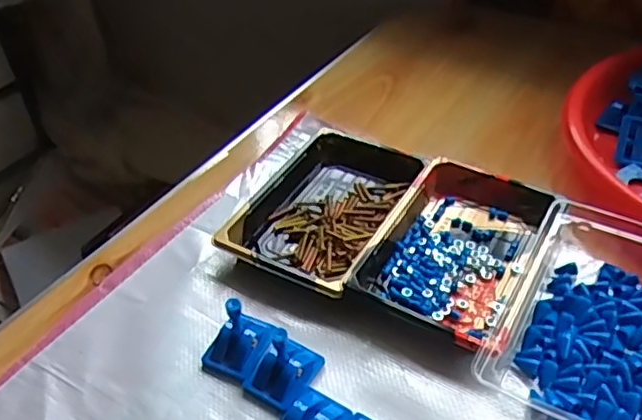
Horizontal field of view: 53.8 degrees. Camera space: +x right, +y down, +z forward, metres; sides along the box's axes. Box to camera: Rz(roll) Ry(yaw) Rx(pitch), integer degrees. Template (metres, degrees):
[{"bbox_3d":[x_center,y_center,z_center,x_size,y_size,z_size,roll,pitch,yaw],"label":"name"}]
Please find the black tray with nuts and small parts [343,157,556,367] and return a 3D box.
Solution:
[{"bbox_3d":[0.097,0.024,0.451,0.102,0.030,0.163,17,45,23],"label":"black tray with nuts and small parts"}]

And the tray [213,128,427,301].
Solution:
[{"bbox_3d":[0.008,-0.004,0.496,0.107,0.022,0.168,19,46,25],"label":"tray"}]

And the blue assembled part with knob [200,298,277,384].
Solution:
[{"bbox_3d":[-0.052,0.077,0.397,0.038,0.039,0.041,16,45,22],"label":"blue assembled part with knob"}]

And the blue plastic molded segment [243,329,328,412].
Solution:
[{"bbox_3d":[-0.023,0.092,0.388,0.032,0.034,0.043,24,48,29],"label":"blue plastic molded segment"}]

